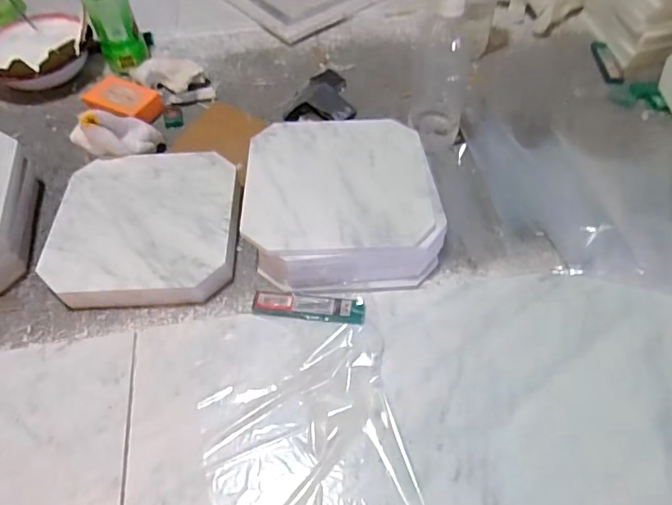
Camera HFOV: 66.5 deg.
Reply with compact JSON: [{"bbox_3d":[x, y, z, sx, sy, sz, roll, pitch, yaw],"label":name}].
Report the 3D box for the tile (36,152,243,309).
[{"bbox_3d":[-0.214,-0.029,0.586,0.201,0.040,0.196,-4,51,-1],"label":"tile"}]

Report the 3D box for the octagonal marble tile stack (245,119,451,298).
[{"bbox_3d":[0.006,-0.059,0.588,0.204,0.068,0.219,-4,51,-1],"label":"octagonal marble tile stack"}]

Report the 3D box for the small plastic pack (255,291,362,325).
[{"bbox_3d":[-0.028,0.054,0.523,0.113,0.010,0.029,3,51,5],"label":"small plastic pack"}]

